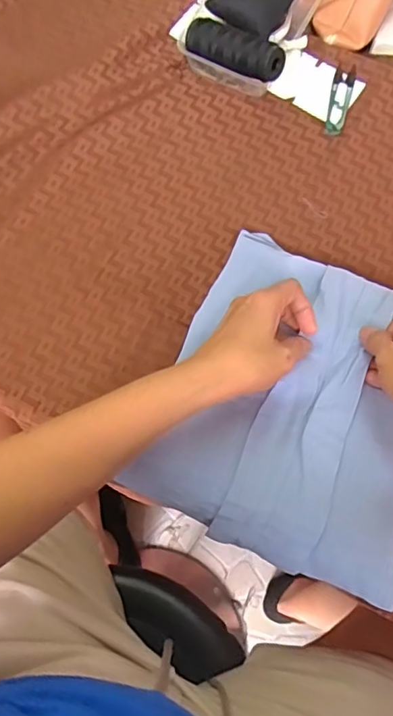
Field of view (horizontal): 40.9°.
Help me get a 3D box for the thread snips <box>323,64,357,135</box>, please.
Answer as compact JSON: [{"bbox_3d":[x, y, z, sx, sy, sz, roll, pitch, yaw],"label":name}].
[{"bbox_3d":[0.163,-0.294,0.598,0.024,0.005,0.101,15,71,3],"label":"thread snips"}]

